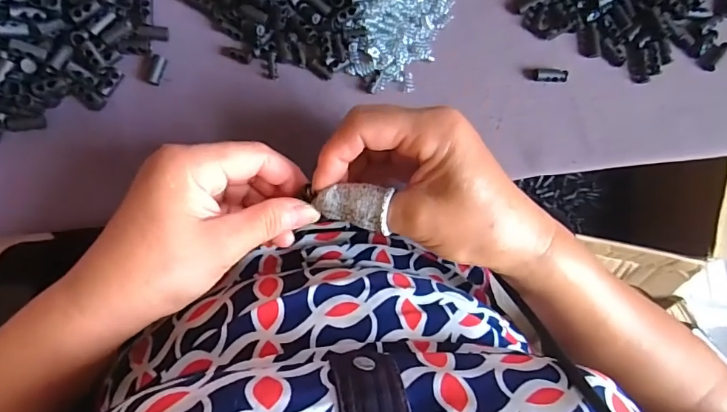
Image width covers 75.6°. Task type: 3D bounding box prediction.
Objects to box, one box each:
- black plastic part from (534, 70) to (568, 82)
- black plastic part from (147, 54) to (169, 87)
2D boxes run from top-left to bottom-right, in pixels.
[{"bbox_3d":[0.138,-0.094,0.341,0.025,0.009,0.009,-1,88,-8],"label":"black plastic part"},{"bbox_3d":[-0.132,-0.086,0.298,0.008,0.004,0.019,17,85,-7],"label":"black plastic part"}]

